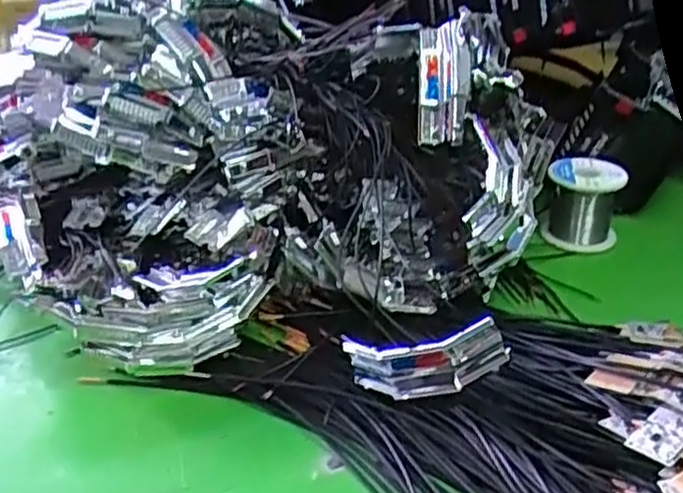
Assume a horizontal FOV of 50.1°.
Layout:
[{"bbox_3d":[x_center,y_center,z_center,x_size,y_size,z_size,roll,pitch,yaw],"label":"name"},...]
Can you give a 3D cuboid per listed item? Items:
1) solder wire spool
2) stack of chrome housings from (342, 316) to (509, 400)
[{"bbox_3d":[0.208,-0.035,0.632,0.059,0.070,0.059,8,31,17],"label":"solder wire spool"},{"bbox_3d":[0.048,0.068,0.431,0.096,0.037,0.015,-14,18,30],"label":"stack of chrome housings"}]

